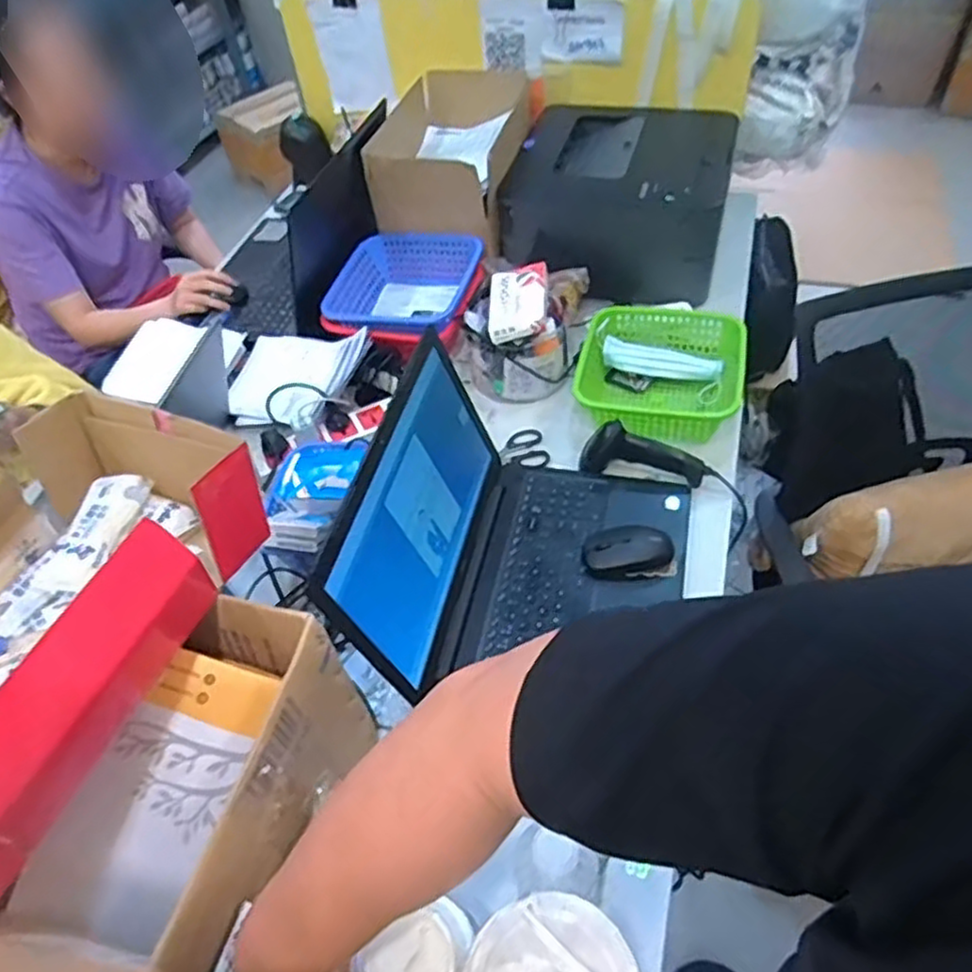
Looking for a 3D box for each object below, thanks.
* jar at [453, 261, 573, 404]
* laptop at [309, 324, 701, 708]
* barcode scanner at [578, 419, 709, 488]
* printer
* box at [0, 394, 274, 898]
[{"bbox_3d":[0.045,-0.230,1.077,0.155,0.145,0.147,-3,50,4],"label":"jar"},{"bbox_3d":[0.055,0.044,0.785,0.320,0.235,0.380,9,52,14],"label":"laptop"},{"bbox_3d":[0.207,-0.039,0.938,0.164,0.057,0.046,11,52,16],"label":"barcode scanner"},{"bbox_3d":[0.235,-0.500,1.249,0.361,0.164,0.365,10,52,14],"label":"printer"},{"bbox_3d":[-0.349,0.111,0.549,0.215,0.121,0.378,20,55,22],"label":"box"}]

